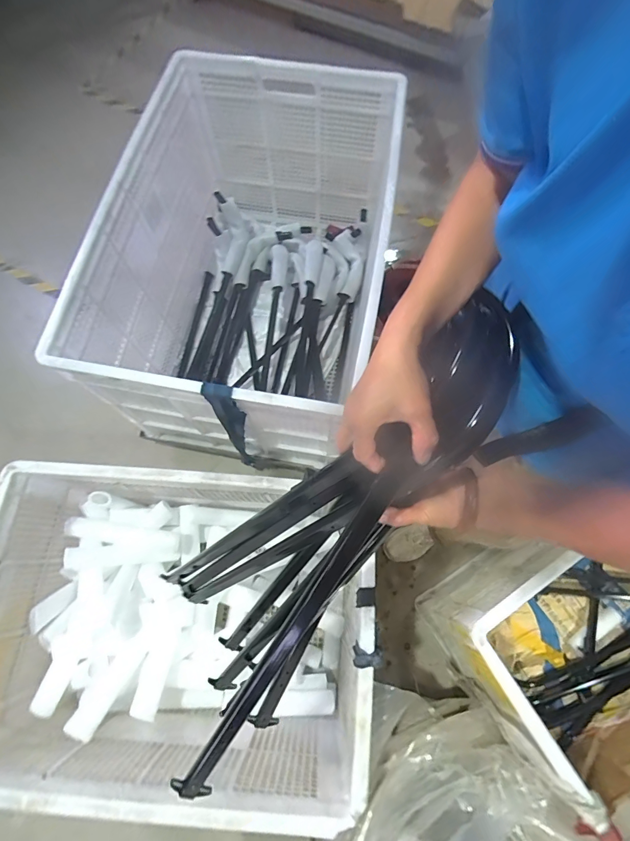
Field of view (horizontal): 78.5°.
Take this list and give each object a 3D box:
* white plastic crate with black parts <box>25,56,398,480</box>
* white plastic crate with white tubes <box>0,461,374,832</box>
[{"bbox_3d":[-0.163,-0.474,1.187,0.691,0.563,1.078,9,71,4],"label":"white plastic crate with black parts"},{"bbox_3d":[-0.292,0.448,0.920,0.788,0.421,0.569,4,71,2],"label":"white plastic crate with white tubes"}]

